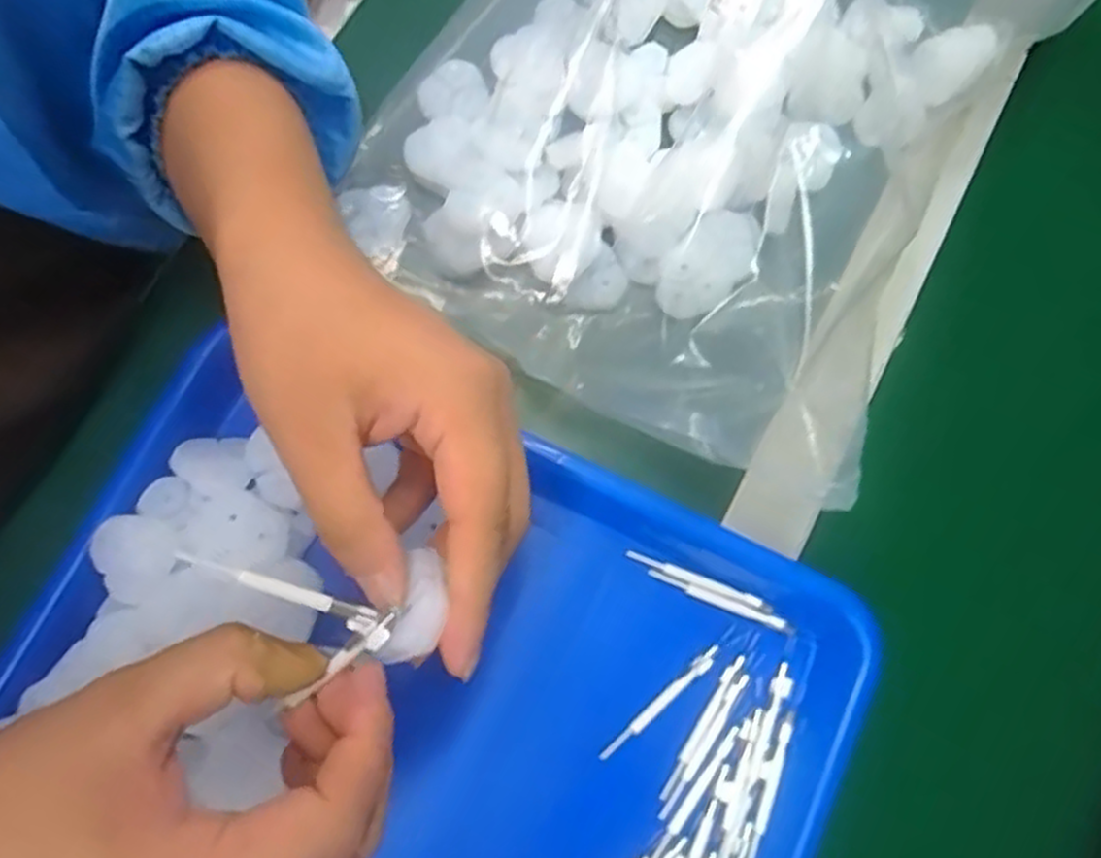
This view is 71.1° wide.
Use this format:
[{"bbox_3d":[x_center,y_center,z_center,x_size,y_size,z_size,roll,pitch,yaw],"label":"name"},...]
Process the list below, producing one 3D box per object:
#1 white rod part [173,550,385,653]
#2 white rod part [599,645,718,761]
[{"bbox_3d":[-0.080,0.051,0.233,0.064,0.010,0.009,29,77,-20],"label":"white rod part"},{"bbox_3d":[0.049,0.122,0.342,0.069,0.004,0.006,-41,82,-9],"label":"white rod part"}]

